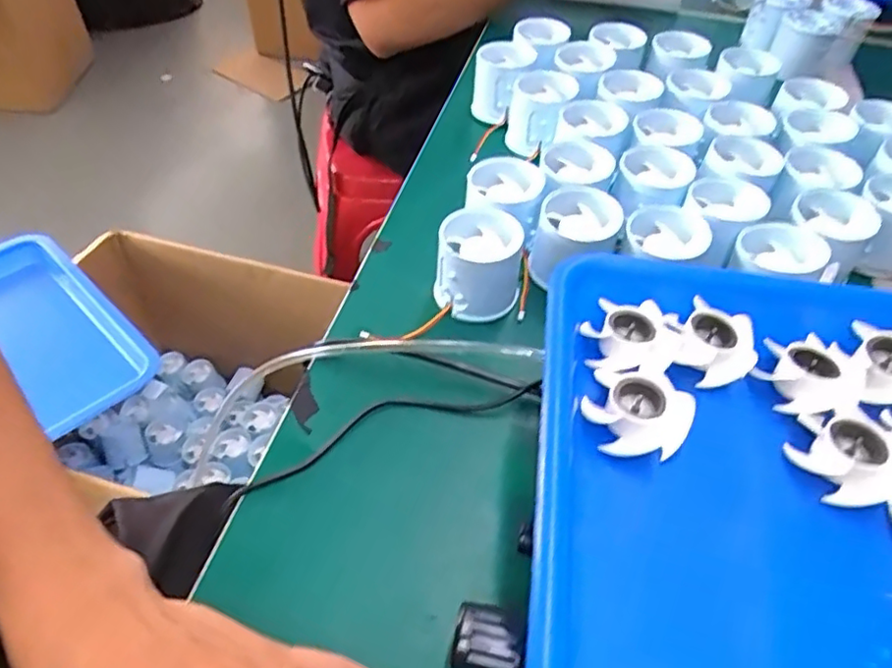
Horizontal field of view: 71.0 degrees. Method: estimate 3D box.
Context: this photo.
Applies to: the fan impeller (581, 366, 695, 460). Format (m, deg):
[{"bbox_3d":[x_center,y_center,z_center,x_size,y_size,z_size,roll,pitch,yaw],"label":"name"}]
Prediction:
[{"bbox_3d":[0.083,0.032,0.273,0.043,0.019,0.039,8,48,3],"label":"fan impeller"}]

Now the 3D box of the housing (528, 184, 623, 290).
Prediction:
[{"bbox_3d":[0.085,-0.061,0.411,0.049,0.054,0.046,2,48,-2],"label":"housing"}]

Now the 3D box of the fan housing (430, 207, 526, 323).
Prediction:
[{"bbox_3d":[0.021,-0.041,0.407,0.054,0.062,0.055,2,48,-2],"label":"fan housing"}]

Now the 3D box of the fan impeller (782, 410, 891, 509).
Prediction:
[{"bbox_3d":[0.168,0.049,0.258,0.038,0.014,0.042,-12,50,-14],"label":"fan impeller"}]

